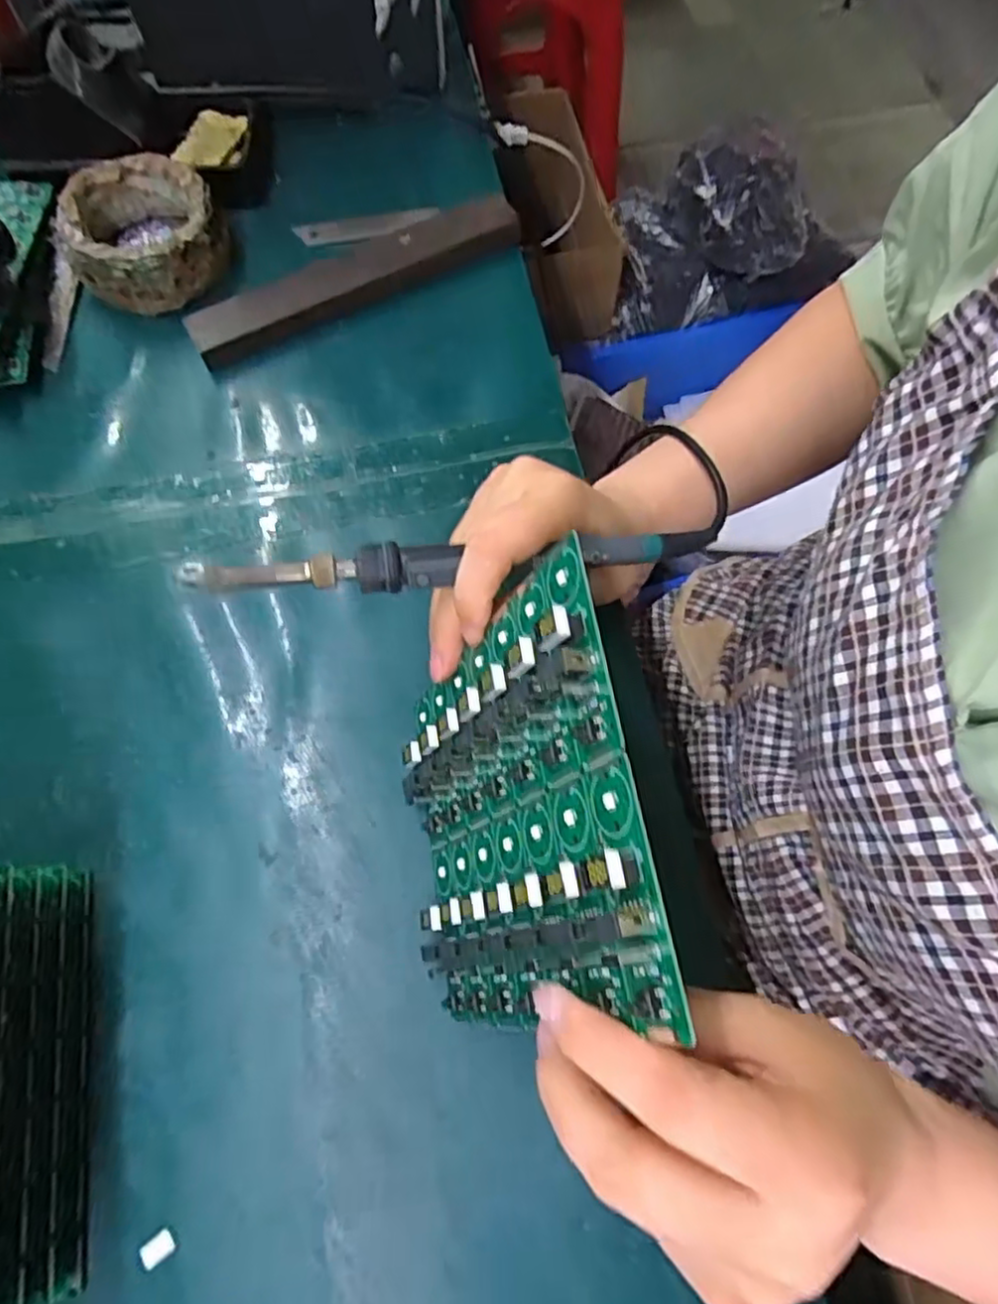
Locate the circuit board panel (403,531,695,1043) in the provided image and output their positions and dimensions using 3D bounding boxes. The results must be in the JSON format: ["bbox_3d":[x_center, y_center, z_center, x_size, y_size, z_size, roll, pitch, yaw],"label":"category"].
[{"bbox_3d":[-0.002,0.053,0.237,0.013,0.141,0.133,4,64,-27],"label":"circuit board panel"}]

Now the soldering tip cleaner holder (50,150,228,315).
[{"bbox_3d":[-0.210,-0.250,0.407,0.087,0.045,0.082,-20,70,-8],"label":"soldering tip cleaner holder"}]

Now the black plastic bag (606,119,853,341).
[{"bbox_3d":[0.316,-0.624,1.019,0.341,0.158,0.204,-22,71,-9],"label":"black plastic bag"}]

